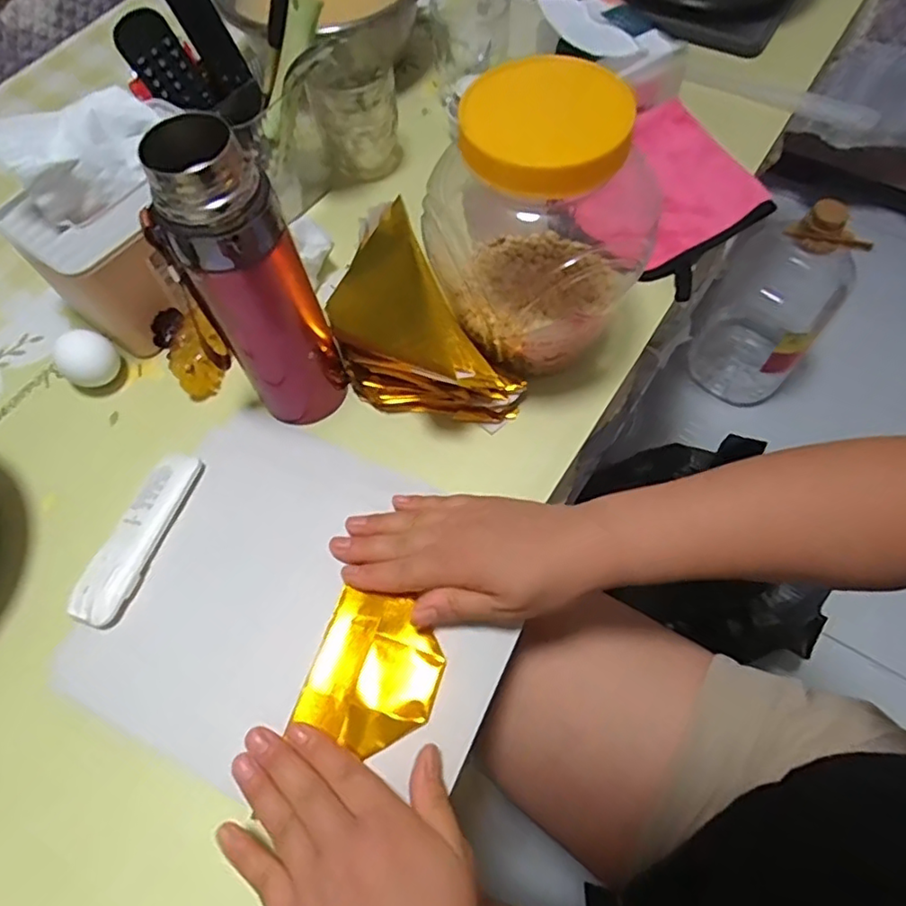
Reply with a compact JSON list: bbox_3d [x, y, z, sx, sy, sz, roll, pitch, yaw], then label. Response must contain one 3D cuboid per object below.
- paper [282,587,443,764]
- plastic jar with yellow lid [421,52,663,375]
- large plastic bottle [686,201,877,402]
[{"bbox_3d":[-0.048,0.133,0.377,0.077,0.006,0.086,14,66,12],"label":"paper"},{"bbox_3d":[0.048,-0.151,0.423,0.142,0.196,0.126,34,69,18],"label":"plastic jar with yellow lid"},{"bbox_3d":[0.463,-0.225,0.889,0.158,0.337,0.135,31,68,16],"label":"large plastic bottle"}]

